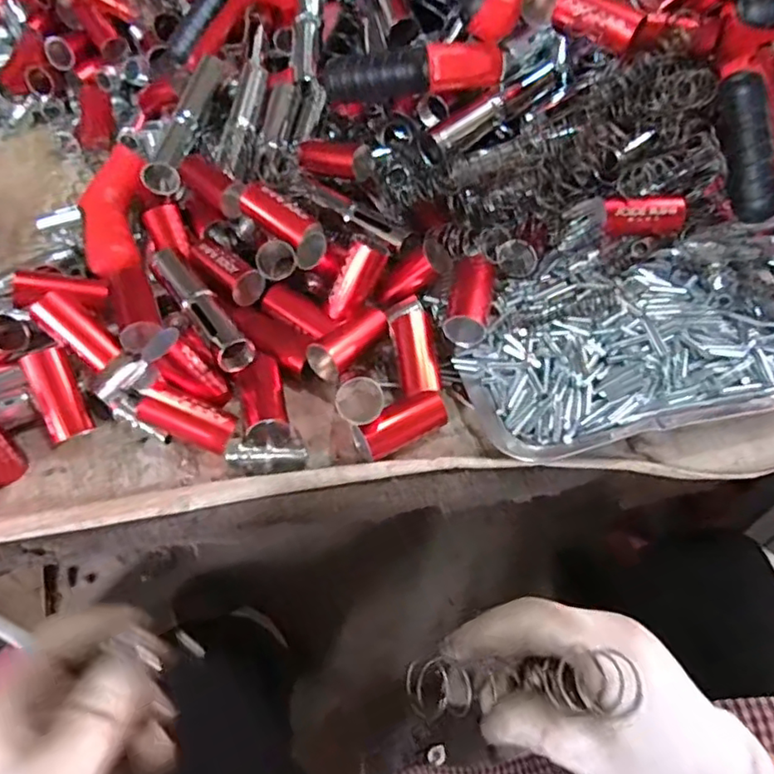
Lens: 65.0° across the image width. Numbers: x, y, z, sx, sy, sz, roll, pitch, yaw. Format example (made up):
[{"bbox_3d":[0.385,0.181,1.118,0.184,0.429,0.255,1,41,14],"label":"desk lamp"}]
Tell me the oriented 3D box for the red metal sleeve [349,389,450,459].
[{"bbox_3d":[0.009,0.027,0.417,0.060,0.033,0.034,-21,56,-14],"label":"red metal sleeve"}]

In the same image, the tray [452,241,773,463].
[{"bbox_3d":[0.178,-0.032,0.438,0.255,0.039,0.148,-11,54,-8],"label":"tray"}]

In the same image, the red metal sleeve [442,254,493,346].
[{"bbox_3d":[0.059,-0.063,0.437,0.028,0.025,0.066,8,70,6],"label":"red metal sleeve"}]

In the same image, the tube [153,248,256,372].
[{"bbox_3d":[-0.139,-0.061,0.453,0.025,0.030,0.133,-29,58,-20],"label":"tube"}]

